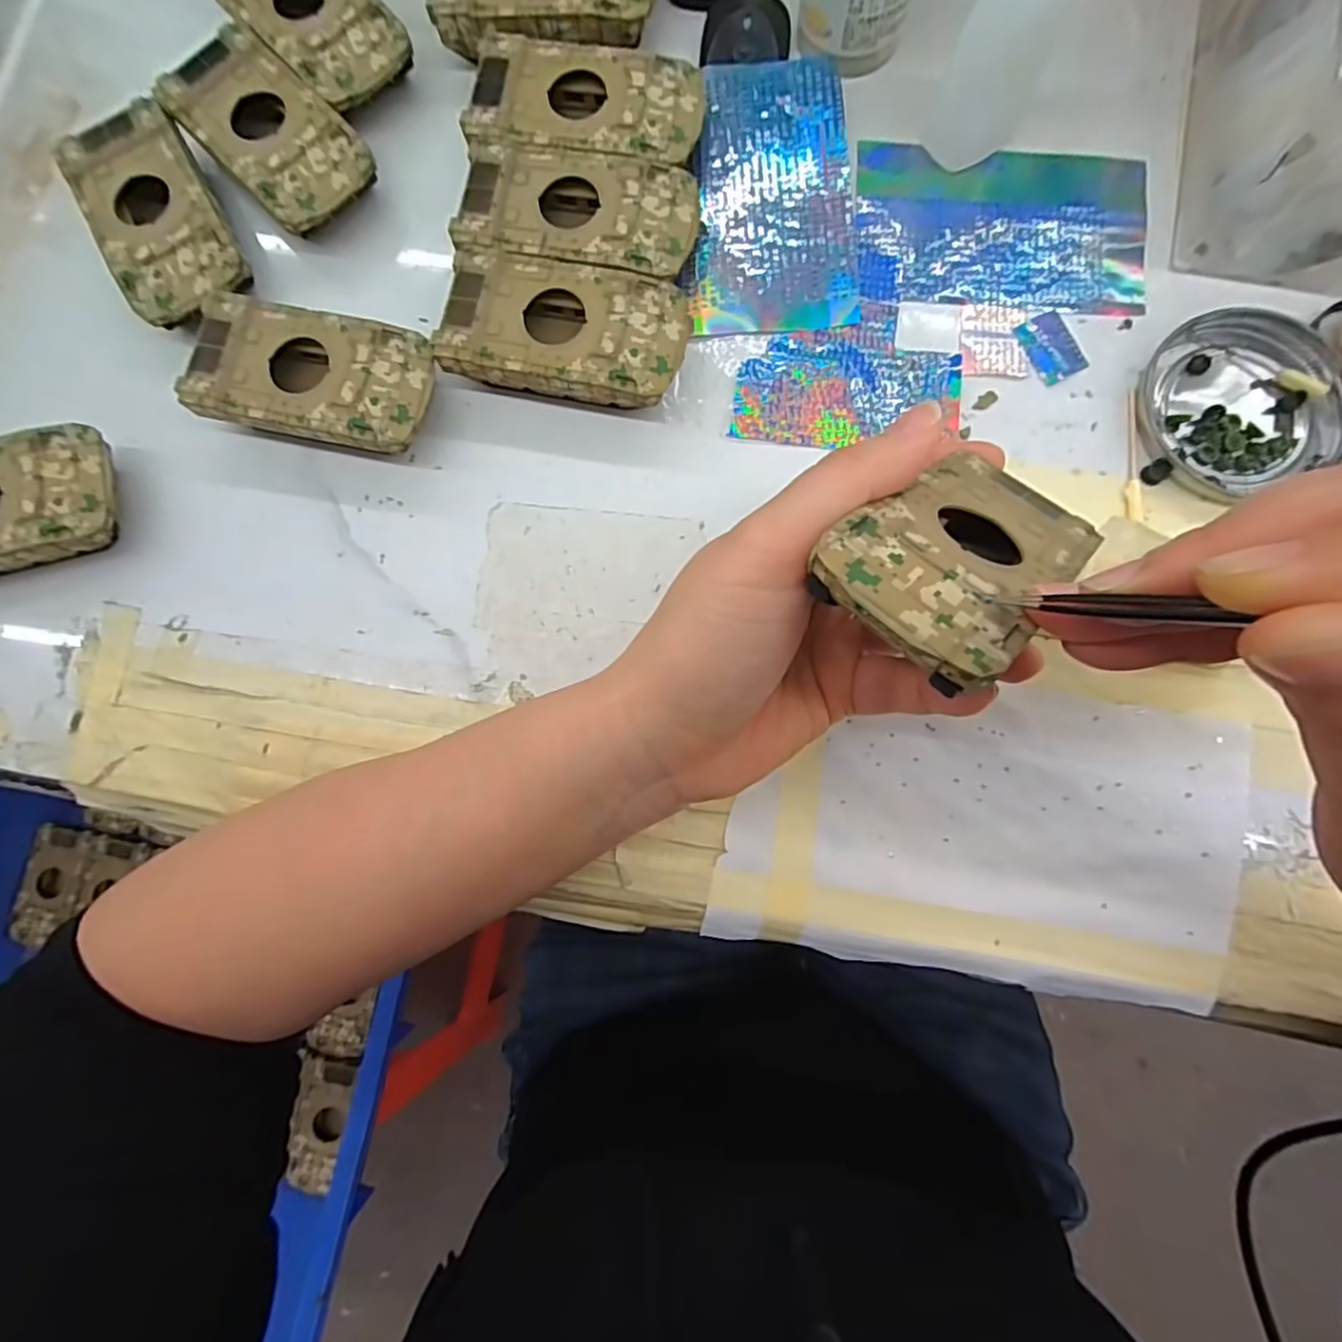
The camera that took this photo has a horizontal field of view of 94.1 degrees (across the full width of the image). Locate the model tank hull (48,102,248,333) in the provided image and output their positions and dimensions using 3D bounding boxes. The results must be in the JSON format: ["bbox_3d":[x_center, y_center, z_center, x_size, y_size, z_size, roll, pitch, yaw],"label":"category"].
[{"bbox_3d":[-0.221,-0.194,0.274,0.050,0.025,0.095,-30,82,-1],"label":"model tank hull"}]

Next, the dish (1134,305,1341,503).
[{"bbox_3d":[0.228,-0.109,0.250,0.078,0.009,0.072,-21,82,0],"label":"dish"}]

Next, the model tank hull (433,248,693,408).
[{"bbox_3d":[-0.042,-0.137,0.258,0.095,0.025,0.052,12,84,4],"label":"model tank hull"}]

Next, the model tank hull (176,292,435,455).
[{"bbox_3d":[-0.145,-0.119,0.261,0.094,0.026,0.052,13,84,4],"label":"model tank hull"}]

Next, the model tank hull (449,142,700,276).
[{"bbox_3d":[-0.038,-0.188,0.264,0.095,0.020,0.050,9,83,4],"label":"model tank hull"}]

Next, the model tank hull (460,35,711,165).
[{"bbox_3d":[-0.035,-0.237,0.269,0.096,0.019,0.056,6,83,4],"label":"model tank hull"}]

